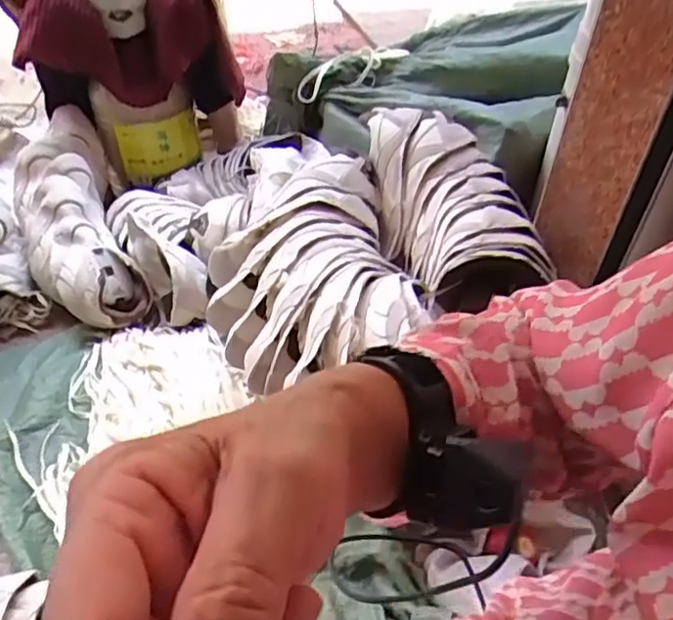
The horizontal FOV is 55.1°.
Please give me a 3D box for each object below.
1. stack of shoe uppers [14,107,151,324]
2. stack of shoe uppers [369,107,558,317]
[{"bbox_3d":[-0.496,-0.183,1.198,0.182,0.134,0.559,-16,58,-17],"label":"stack of shoe uppers"},{"bbox_3d":[0.165,-0.158,0.920,0.175,0.150,0.336,-10,49,-9],"label":"stack of shoe uppers"}]

